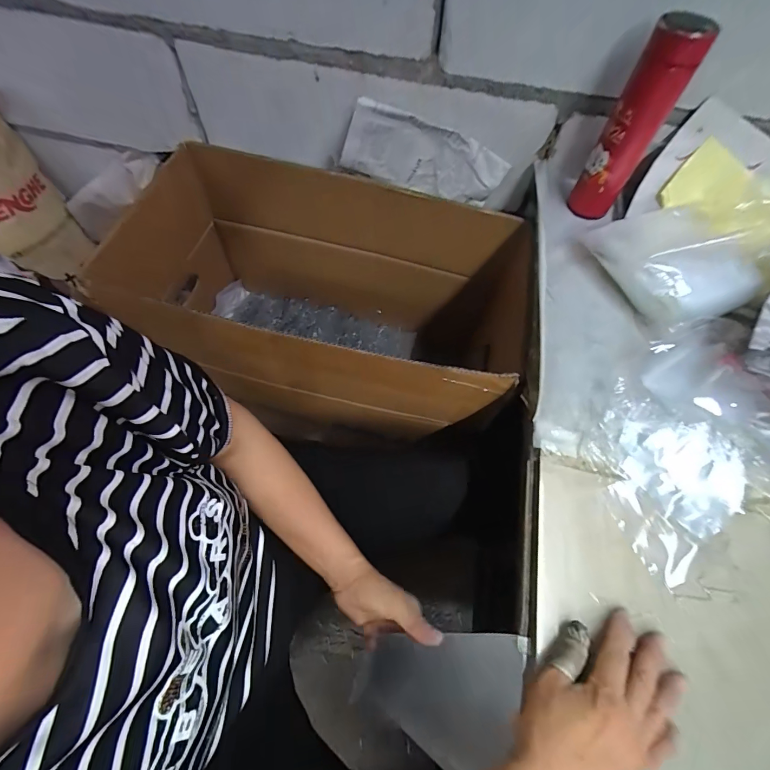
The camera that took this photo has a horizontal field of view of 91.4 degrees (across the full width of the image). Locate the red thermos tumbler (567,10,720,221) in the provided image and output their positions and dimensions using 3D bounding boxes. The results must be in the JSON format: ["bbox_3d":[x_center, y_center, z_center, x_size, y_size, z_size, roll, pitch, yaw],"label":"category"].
[{"bbox_3d":[0.325,-0.335,0.497,0.064,0.221,0.064,2,62,-3],"label":"red thermos tumbler"}]

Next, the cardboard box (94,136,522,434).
[{"bbox_3d":[-0.065,-0.105,0.690,0.566,0.367,0.337,10,63,3],"label":"cardboard box"}]

